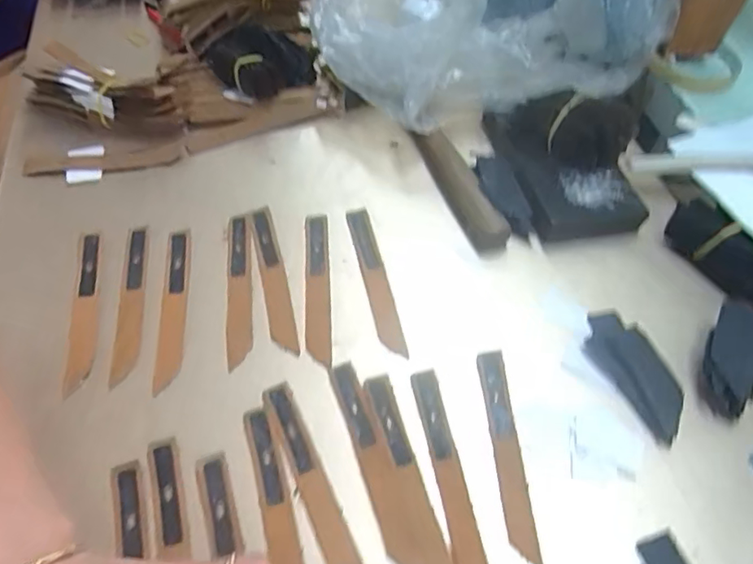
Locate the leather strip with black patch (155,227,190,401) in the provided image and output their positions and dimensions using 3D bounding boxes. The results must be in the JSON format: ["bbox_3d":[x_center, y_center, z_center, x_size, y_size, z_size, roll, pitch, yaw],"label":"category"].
[{"bbox_3d":[-0.137,0.016,0.383,0.017,0.004,0.125,-6,55,-6],"label":"leather strip with black patch"}]

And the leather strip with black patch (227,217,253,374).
[{"bbox_3d":[-0.096,0.003,0.393,0.016,0.005,0.122,-6,55,-6],"label":"leather strip with black patch"}]

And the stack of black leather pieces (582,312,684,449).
[{"bbox_3d":[0.164,0.056,0.357,0.039,0.006,0.086,-24,59,-18],"label":"stack of black leather pieces"}]

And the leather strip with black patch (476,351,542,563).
[{"bbox_3d":[0.076,0.098,0.328,0.016,0.009,0.120,-2,55,-3],"label":"leather strip with black patch"}]

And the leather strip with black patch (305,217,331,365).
[{"bbox_3d":[-0.041,0.001,0.393,0.017,0.004,0.123,-2,55,-3],"label":"leather strip with black patch"}]

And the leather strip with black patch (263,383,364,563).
[{"bbox_3d":[-0.036,0.113,0.315,0.018,0.005,0.124,-21,58,-15],"label":"leather strip with black patch"}]

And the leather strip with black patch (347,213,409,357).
[{"bbox_3d":[-0.001,-0.002,0.399,0.016,0.006,0.125,-10,56,-9],"label":"leather strip with black patch"}]

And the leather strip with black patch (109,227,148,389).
[{"bbox_3d":[-0.167,0.013,0.384,0.017,0.006,0.124,-5,58,-5],"label":"leather strip with black patch"}]

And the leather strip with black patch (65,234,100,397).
[{"bbox_3d":[-0.195,0.017,0.379,0.018,0.006,0.123,-9,59,-6],"label":"leather strip with black patch"}]

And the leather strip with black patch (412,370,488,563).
[{"bbox_3d":[0.041,0.106,0.320,0.017,0.004,0.120,-8,55,-8],"label":"leather strip with black patch"}]

